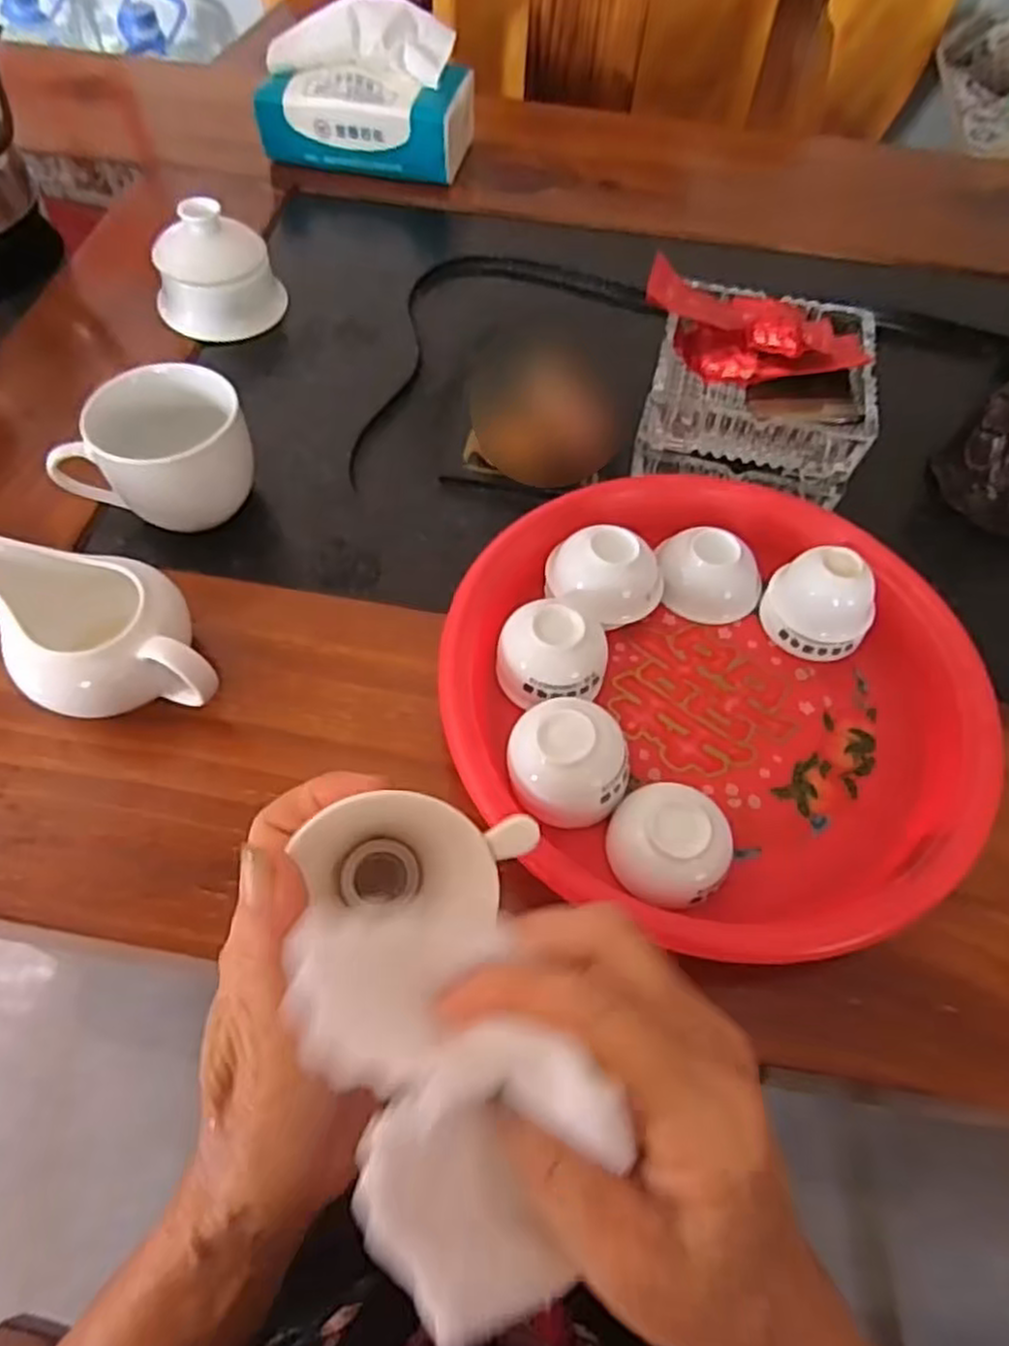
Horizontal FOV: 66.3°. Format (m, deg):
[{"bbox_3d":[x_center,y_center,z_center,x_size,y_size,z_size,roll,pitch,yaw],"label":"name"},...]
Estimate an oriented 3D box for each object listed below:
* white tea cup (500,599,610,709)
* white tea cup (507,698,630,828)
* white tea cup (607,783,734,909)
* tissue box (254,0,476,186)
[{"bbox_3d":[0.023,-0.010,0.378,0.054,0.038,0.051,-3,58,-2],"label":"white tea cup"},{"bbox_3d":[0.028,0.041,0.342,0.049,0.043,0.048,0,58,0],"label":"white tea cup"},{"bbox_3d":[0.071,0.074,0.331,0.049,0.027,0.049,0,58,0],"label":"white tea cup"},{"bbox_3d":[-0.111,-0.464,0.614,0.160,0.089,0.078,10,59,6],"label":"tissue box"}]

